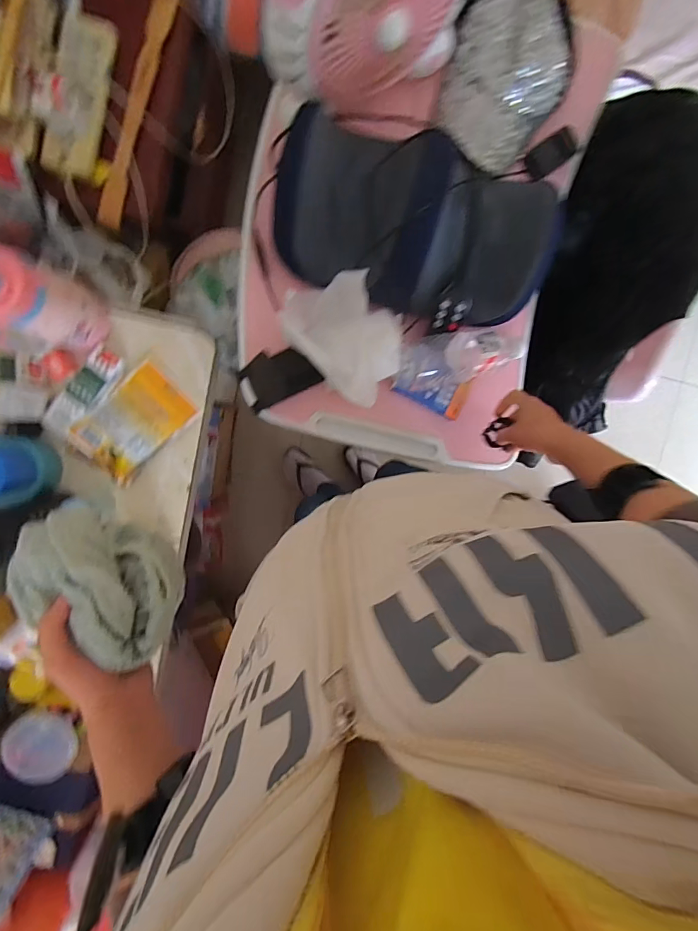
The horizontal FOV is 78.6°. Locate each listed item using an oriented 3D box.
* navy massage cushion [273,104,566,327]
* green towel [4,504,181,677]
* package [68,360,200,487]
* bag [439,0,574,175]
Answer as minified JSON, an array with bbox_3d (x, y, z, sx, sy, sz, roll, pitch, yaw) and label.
[{"bbox_3d":[0.084,-0.306,0.541,0.353,0.098,0.198,18,95,-9],"label":"navy massage cushion"},{"bbox_3d":[-0.219,0.101,0.376,0.141,0.065,0.099,28,96,-7],"label":"green towel"},{"bbox_3d":[-0.332,-0.063,0.654,0.178,0.038,0.110,-44,100,1],"label":"package"},{"bbox_3d":[0.219,-0.541,0.581,0.176,0.056,0.245,26,94,-9],"label":"bag"}]

